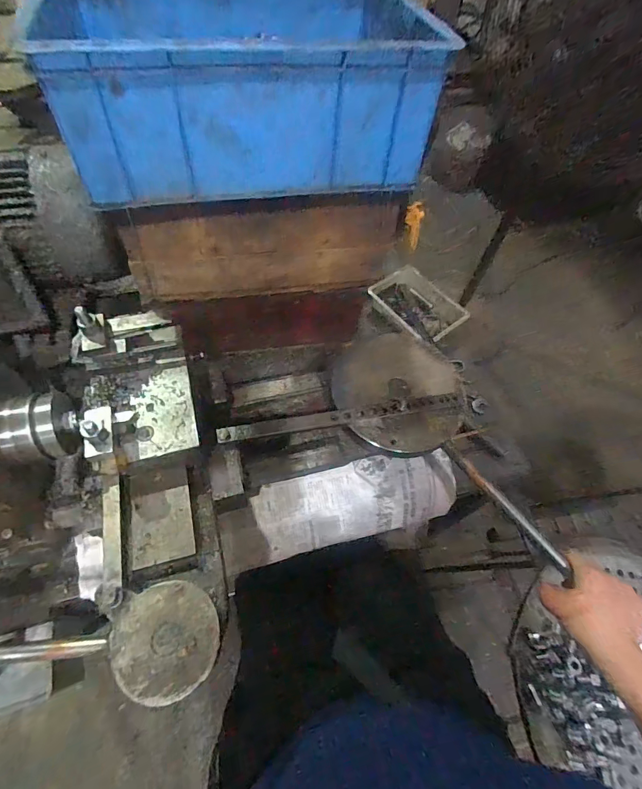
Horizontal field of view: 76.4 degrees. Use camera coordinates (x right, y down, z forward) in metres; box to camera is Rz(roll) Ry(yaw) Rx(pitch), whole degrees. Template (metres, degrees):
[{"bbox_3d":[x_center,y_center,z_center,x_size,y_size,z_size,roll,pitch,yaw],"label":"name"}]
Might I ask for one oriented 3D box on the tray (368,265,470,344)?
[{"bbox_3d":[0.189,-0.174,0.826,0.134,0.048,0.176,-38,69,-22],"label":"tray"}]

